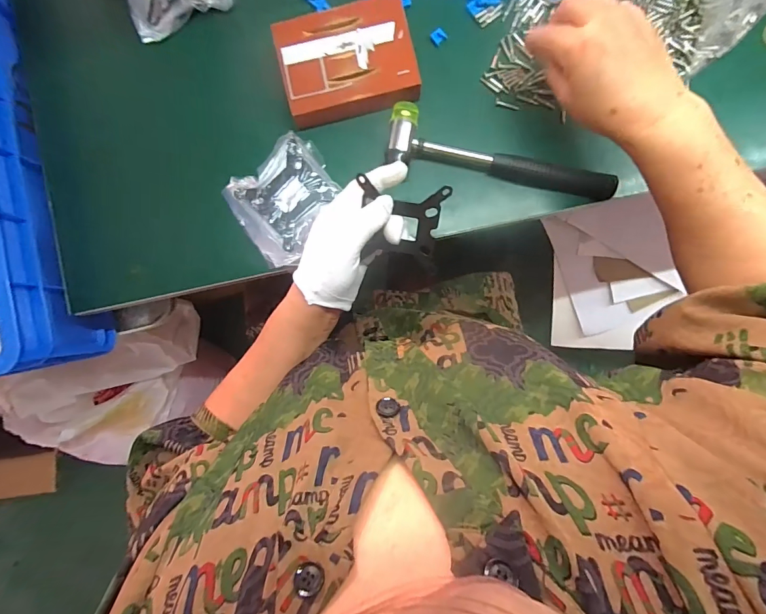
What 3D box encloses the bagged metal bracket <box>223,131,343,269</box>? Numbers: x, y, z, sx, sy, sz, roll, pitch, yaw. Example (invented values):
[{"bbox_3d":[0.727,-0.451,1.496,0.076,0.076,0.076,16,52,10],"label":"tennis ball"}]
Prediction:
[{"bbox_3d":[-0.102,-0.113,0.417,0.108,0.015,0.116,-36,83,3],"label":"bagged metal bracket"}]

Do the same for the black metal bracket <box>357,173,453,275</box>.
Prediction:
[{"bbox_3d":[0.016,-0.077,0.368,0.081,0.005,0.080,12,119,10],"label":"black metal bracket"}]

